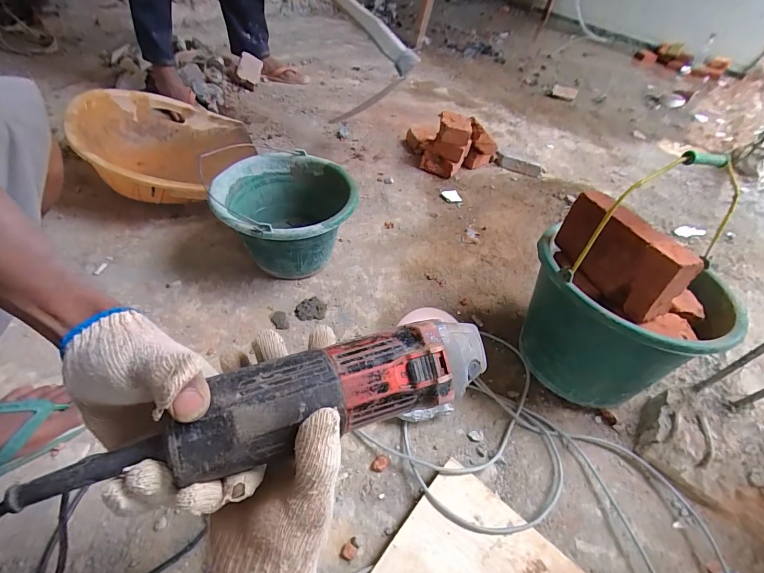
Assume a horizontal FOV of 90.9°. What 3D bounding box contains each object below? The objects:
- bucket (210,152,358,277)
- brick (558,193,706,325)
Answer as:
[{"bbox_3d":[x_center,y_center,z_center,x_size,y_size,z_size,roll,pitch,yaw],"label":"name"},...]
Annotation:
[{"bbox_3d":[-0.189,-0.125,0.774,0.257,0.197,0.244,6,47,-6],"label":"bucket"},{"bbox_3d":[0.337,-0.049,0.552,0.062,0.108,0.193,-13,52,-22],"label":"brick"}]

